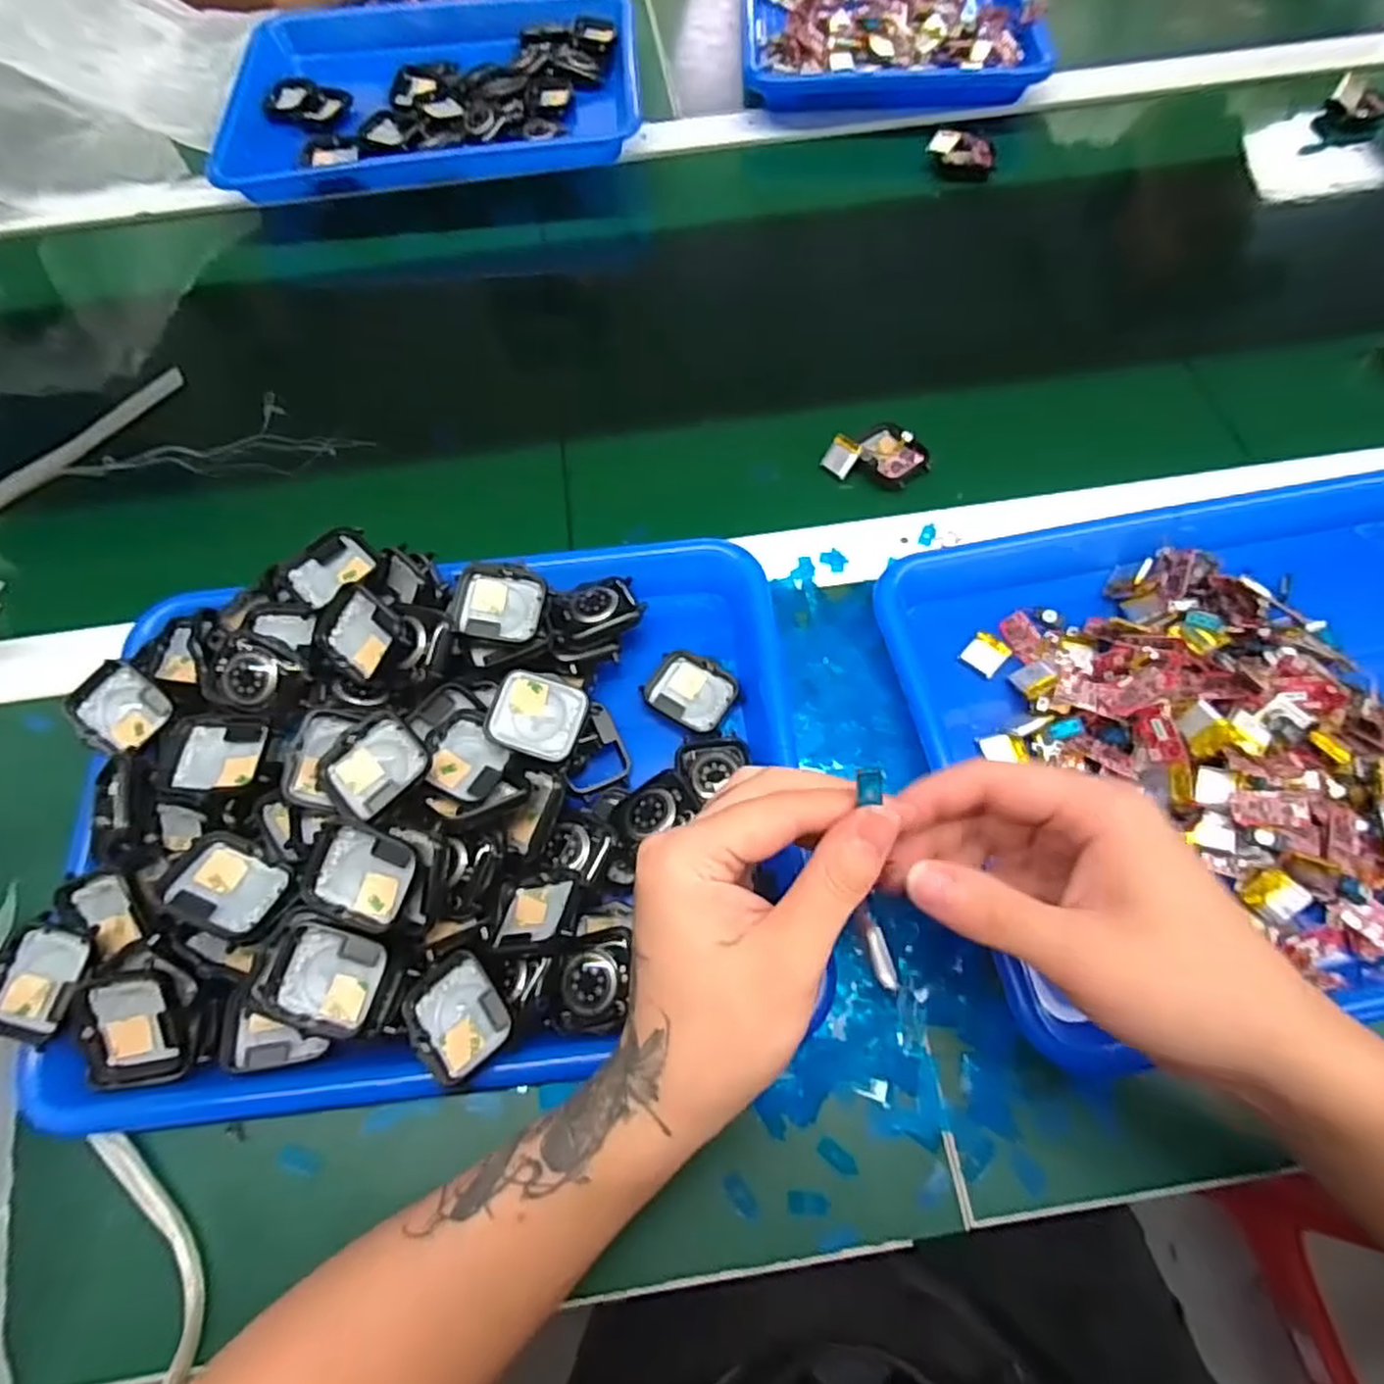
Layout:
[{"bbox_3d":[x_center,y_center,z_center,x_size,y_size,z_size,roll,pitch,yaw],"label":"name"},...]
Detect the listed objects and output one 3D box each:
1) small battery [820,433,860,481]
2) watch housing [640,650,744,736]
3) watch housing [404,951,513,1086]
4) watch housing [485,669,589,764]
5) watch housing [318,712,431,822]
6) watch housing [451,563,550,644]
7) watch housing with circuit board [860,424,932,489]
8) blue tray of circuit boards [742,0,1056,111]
[{"bbox_3d":[0.092,-0.145,0.452,0.019,0.004,0.022,34,105,15],"label":"small battery"},{"bbox_3d":[0.000,0.001,0.379,0.044,0.008,0.038,32,70,16],"label":"watch housing"},{"bbox_3d":[-0.093,0.128,0.294,0.037,0.010,0.042,-37,69,-14],"label":"watch housing"},{"bbox_3d":[-0.071,0.010,0.333,0.043,0.008,0.036,16,66,10],"label":"watch housing"},{"bbox_3d":[-0.136,0.032,0.316,0.038,0.008,0.041,38,72,18],"label":"watch housing"},{"bbox_3d":[-0.091,-0.043,0.356,0.043,0.014,0.036,3,65,4],"label":"watch housing"},{"bbox_3d":[0.122,-0.147,0.454,0.035,0.009,0.046,-40,69,-15],"label":"watch housing with circuit board"},{"bbox_3d":[0.174,-0.633,0.665,0.252,0.040,0.300,1,65,3],"label":"blue tray of circuit boards"}]

